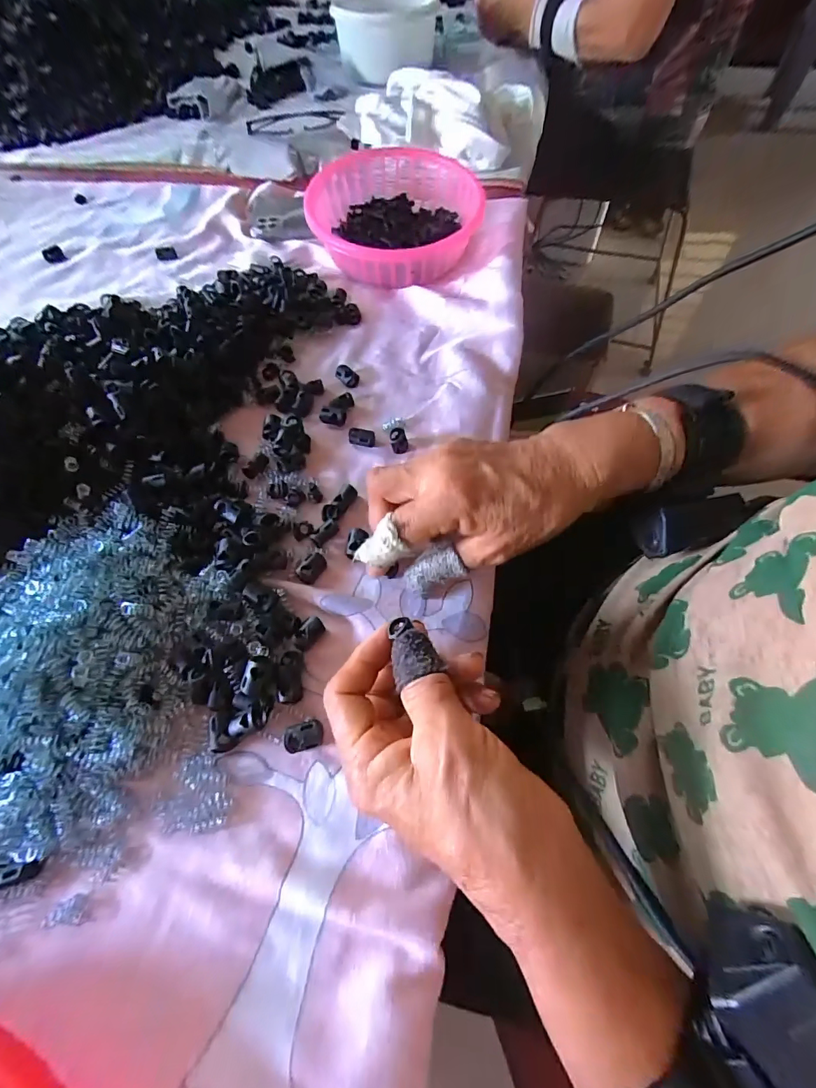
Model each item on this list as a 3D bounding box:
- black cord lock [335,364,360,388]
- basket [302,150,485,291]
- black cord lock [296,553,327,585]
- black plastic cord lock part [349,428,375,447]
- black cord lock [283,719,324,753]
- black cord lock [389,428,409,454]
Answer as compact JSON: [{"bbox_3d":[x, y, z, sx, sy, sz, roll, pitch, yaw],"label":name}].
[{"bbox_3d":[-0.051,-0.142,0.368,0.014,0.009,0.021,-39,66,-17],"label":"black cord lock"},{"bbox_3d":[-0.009,-0.327,0.439,0.158,0.047,0.170,-2,61,2],"label":"basket"},{"bbox_3d":[-0.062,0.015,0.284,0.013,0.007,0.020,32,67,19],"label":"black cord lock"},{"bbox_3d":[-0.035,-0.082,0.338,0.021,0.008,0.013,6,61,7],"label":"black plastic cord lock part"},{"bbox_3d":[-0.056,0.104,0.237,0.021,0.009,0.013,-12,61,-4],"label":"black cord lock"},{"bbox_3d":[-0.007,-0.077,0.330,0.014,0.017,0.011,-8,61,-1],"label":"black cord lock"}]

